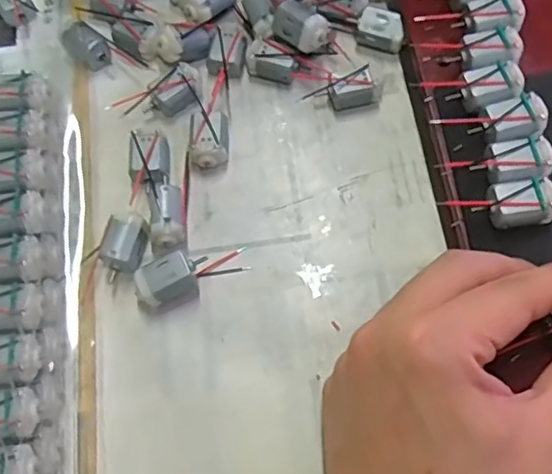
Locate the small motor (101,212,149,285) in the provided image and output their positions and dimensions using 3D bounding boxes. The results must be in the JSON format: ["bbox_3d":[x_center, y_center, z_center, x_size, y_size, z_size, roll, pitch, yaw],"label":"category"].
[{"bbox_3d":[-0.072,0.005,0.293,0.018,0.017,0.030,7,68,6],"label":"small motor"}]

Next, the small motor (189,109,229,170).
[{"bbox_3d":[-0.034,-0.049,0.315,0.019,0.016,0.027,-1,68,3],"label":"small motor"}]

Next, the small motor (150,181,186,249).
[{"bbox_3d":[-0.052,-0.010,0.298,0.016,0.021,0.030,0,68,3],"label":"small motor"}]

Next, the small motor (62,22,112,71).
[{"bbox_3d":[-0.103,-0.104,0.339,0.024,0.018,0.017,40,75,17],"label":"small motor"}]

